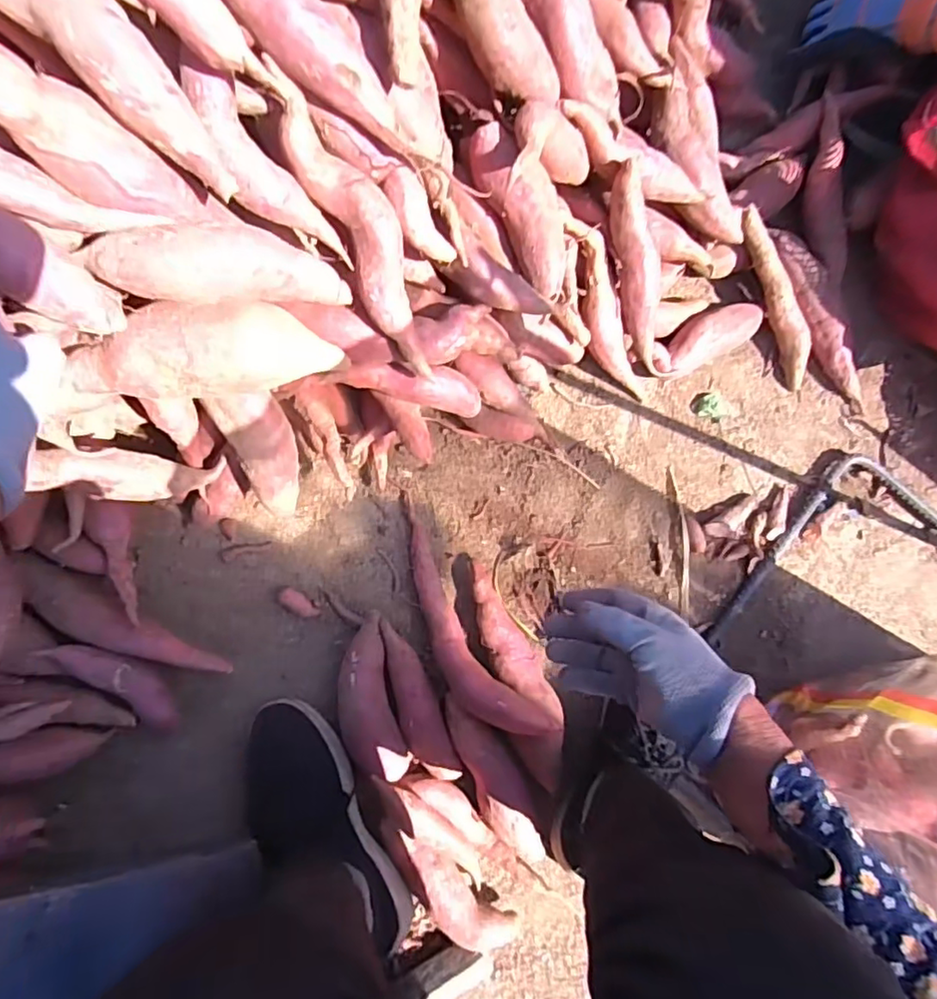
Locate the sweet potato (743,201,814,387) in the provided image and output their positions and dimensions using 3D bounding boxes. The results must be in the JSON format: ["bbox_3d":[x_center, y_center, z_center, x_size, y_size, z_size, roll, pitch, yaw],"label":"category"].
[{"bbox_3d":[0.327,-0.209,0.626,0.028,0.030,0.195,-29,105,-9],"label":"sweet potato"}]

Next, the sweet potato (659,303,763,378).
[{"bbox_3d":[0.251,-0.170,0.632,0.129,0.041,0.048,-27,89,-9],"label":"sweet potato"}]

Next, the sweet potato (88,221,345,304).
[{"bbox_3d":[-0.146,-0.148,0.384,0.159,0.048,0.039,-8,86,-38],"label":"sweet potato"}]

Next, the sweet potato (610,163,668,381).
[{"bbox_3d":[0.160,-0.205,0.556,0.037,0.030,0.192,-21,119,-9],"label":"sweet potato"}]

